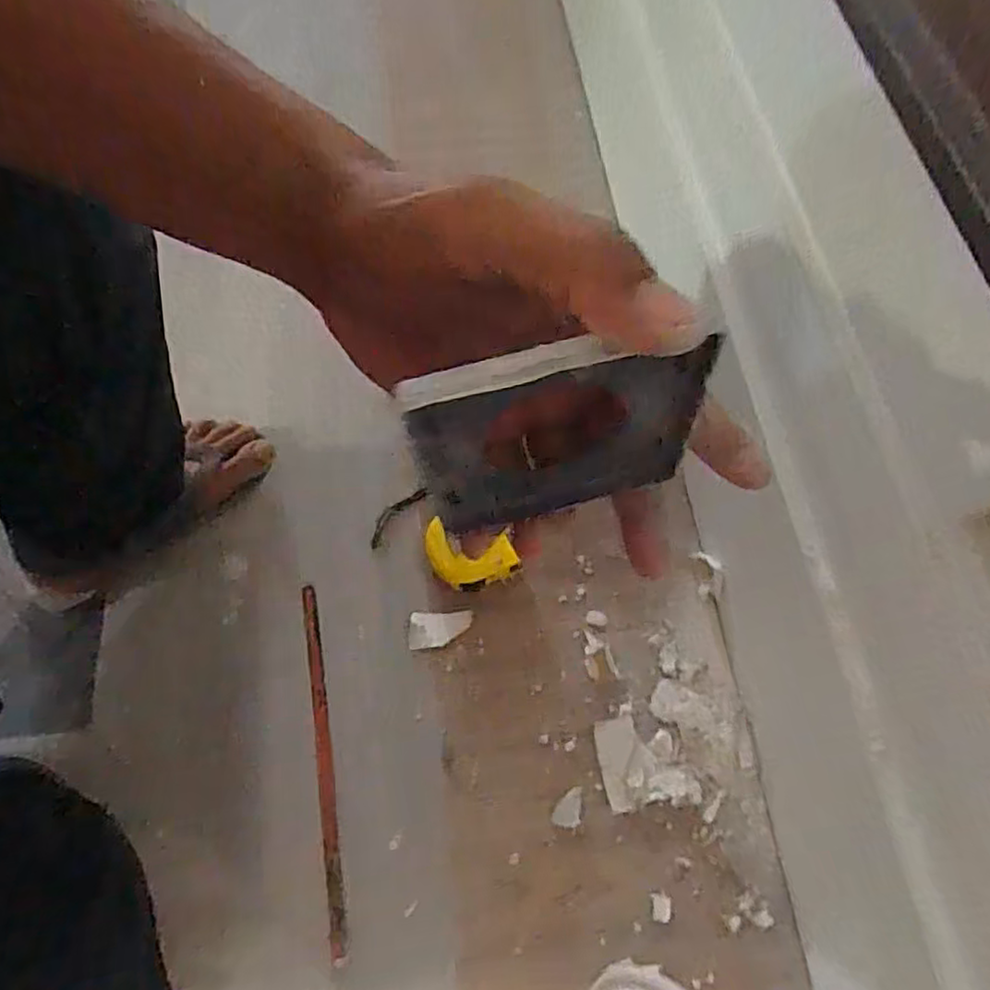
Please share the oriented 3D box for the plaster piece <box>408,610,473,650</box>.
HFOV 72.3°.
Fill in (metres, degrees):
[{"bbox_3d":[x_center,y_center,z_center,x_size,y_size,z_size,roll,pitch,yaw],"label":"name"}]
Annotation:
[{"bbox_3d":[-0.051,0.126,0.634,0.059,0.005,0.032,-5,64,-3],"label":"plaster piece"}]

